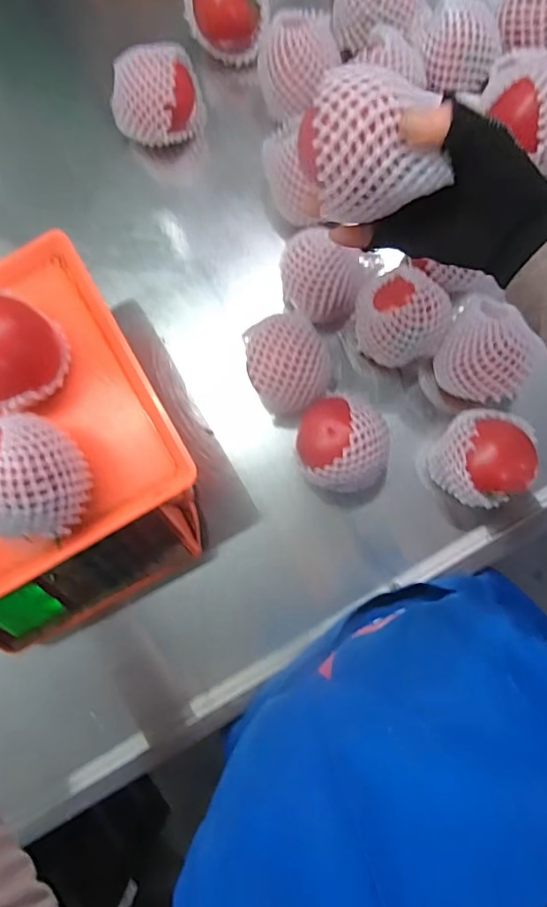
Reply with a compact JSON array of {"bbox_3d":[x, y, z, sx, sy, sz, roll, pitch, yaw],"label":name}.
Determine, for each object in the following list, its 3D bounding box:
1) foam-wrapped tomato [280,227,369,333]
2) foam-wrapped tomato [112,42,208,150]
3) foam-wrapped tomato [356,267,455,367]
[{"bbox_3d":[0.043,-0.159,0.484,0.077,0.063,0.066,29,88,5],"label":"foam-wrapped tomato"},{"bbox_3d":[-0.116,-0.349,0.529,0.092,0.082,0.071,-17,85,2],"label":"foam-wrapped tomato"},{"bbox_3d":[0.120,-0.126,0.479,0.088,0.071,0.079,-9,86,3],"label":"foam-wrapped tomato"}]

